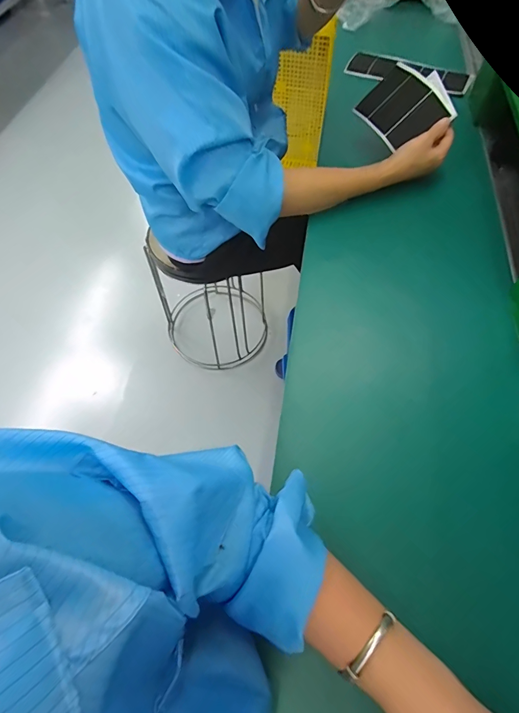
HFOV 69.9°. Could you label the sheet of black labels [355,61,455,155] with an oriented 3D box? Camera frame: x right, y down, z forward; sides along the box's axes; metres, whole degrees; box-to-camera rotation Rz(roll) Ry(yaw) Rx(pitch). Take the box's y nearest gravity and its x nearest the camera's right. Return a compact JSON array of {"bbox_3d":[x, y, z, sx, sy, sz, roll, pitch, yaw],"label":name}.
[{"bbox_3d":[0.237,-0.416,0.623,0.098,0.015,0.140,-39,70,24],"label":"sheet of black labels"}]

